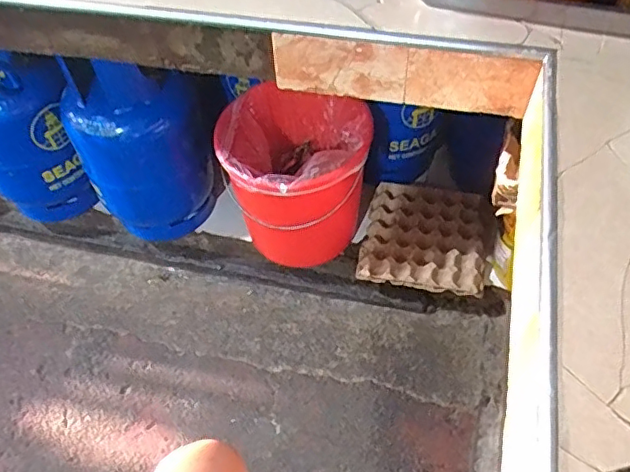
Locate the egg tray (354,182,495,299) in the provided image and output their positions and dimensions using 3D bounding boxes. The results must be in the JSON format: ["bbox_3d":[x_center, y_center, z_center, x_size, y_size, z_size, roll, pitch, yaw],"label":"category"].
[{"bbox_3d":[0.273,-0.003,1.439,0.298,0.054,0.294,11,54,11],"label":"egg tray"}]

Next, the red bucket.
[{"bbox_3d":[-0.039,-0.123,1.355,0.313,0.380,0.292,-2,53,2],"label":"red bucket"}]

